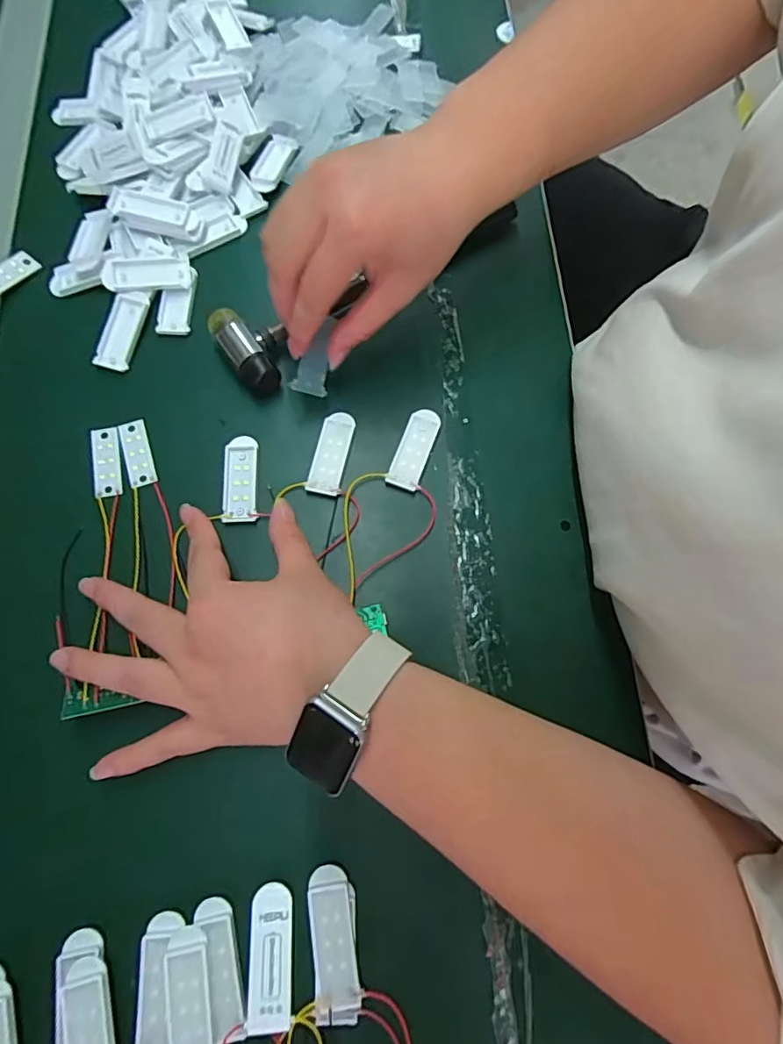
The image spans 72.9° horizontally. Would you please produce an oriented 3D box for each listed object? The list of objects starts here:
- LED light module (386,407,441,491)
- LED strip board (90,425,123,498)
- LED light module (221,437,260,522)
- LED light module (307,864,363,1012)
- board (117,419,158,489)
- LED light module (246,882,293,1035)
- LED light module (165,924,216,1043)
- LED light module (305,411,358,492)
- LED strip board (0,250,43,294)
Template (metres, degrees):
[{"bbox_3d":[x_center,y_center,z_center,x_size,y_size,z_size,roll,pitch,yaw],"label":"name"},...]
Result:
[{"bbox_3d":[0.015,-0.048,0.342,0.021,0.004,0.055,21,74,4],"label":"LED light module"},{"bbox_3d":[-0.180,-0.039,0.334,0.016,0.004,0.046,-9,74,-5],"label":"LED strip board"},{"bbox_3d":[-0.095,-0.027,0.333,0.021,0.004,0.056,-2,73,-3],"label":"LED light module"},{"bbox_3d":[-0.029,0.202,0.257,0.022,0.006,0.058,-8,74,-5],"label":"LED light module"},{"bbox_3d":[-0.163,-0.045,0.337,0.017,0.004,0.045,-17,75,-7],"label":"board"},{"bbox_3d":[-0.059,0.210,0.255,0.021,0.006,0.057,-2,73,-3],"label":"LED light module"},{"bbox_3d":[-0.096,0.227,0.251,0.022,0.008,0.057,-12,74,-6],"label":"LED light module"},{"bbox_3d":[-0.038,-0.044,0.341,0.021,0.007,0.055,12,73,2],"label":"LED light module"},{"bbox_3d":[-0.268,-0.172,0.368,0.017,0.007,0.048,27,60,6],"label":"LED strip board"}]

